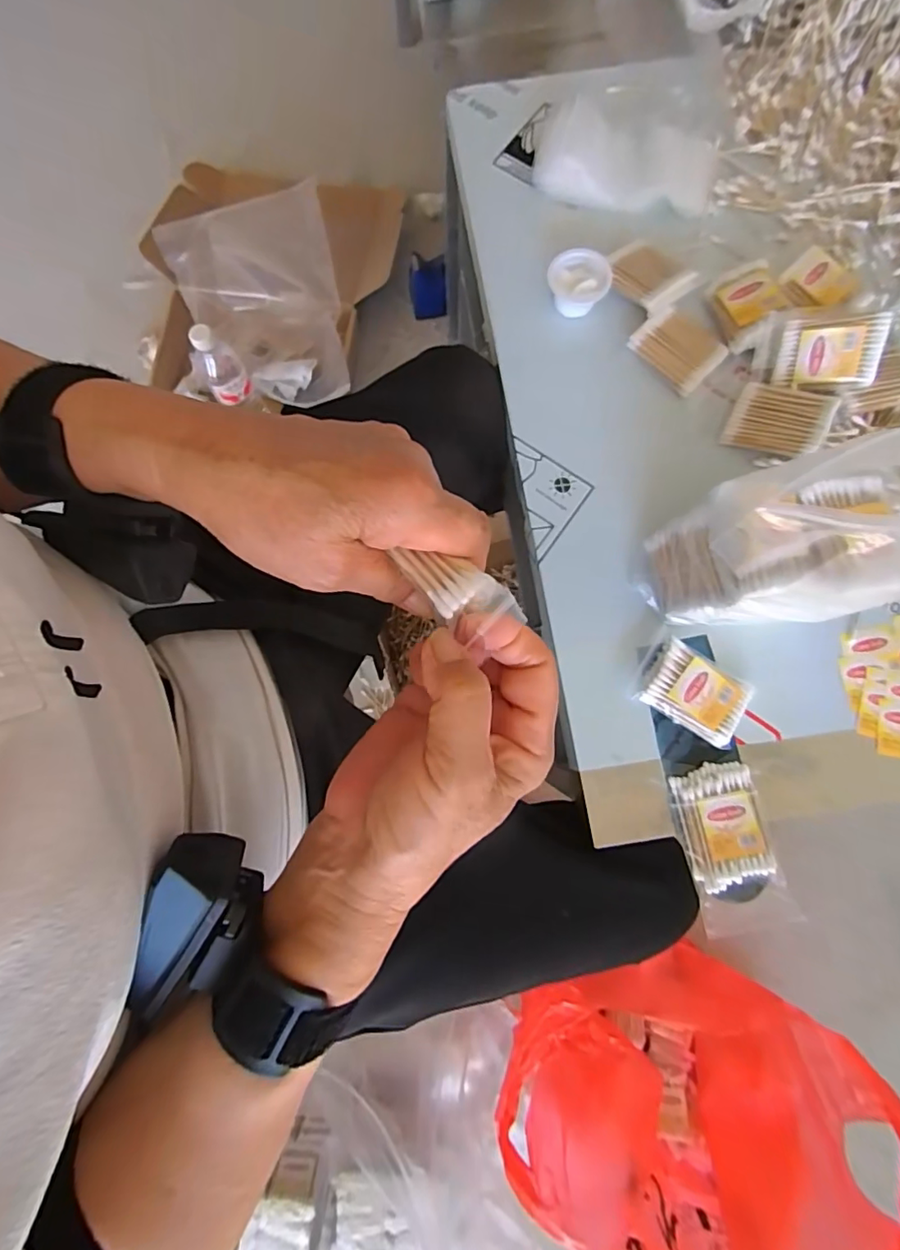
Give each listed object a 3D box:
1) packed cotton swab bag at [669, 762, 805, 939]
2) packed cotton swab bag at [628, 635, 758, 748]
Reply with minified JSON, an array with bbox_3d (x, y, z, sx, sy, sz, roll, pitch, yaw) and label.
[{"bbox_3d":[0.207,0.164,0.397,0.062,0.016,0.112,-10,79,-2],"label":"packed cotton swab bag"},{"bbox_3d":[0.191,0.051,0.417,0.076,0.017,0.058,31,81,6],"label":"packed cotton swab bag"}]

